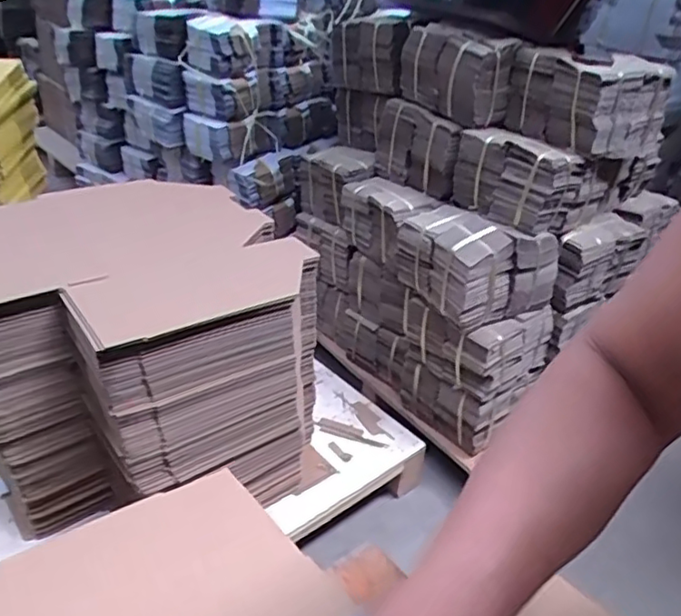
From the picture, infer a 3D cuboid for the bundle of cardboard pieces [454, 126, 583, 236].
[{"bbox_3d":[0.379,-0.288,1.369,0.126,0.172,0.250,-16,38,-30],"label":"bundle of cardboard pieces"}]

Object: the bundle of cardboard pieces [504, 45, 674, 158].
[{"bbox_3d":[0.547,-0.470,1.390,0.259,0.188,0.252,-16,38,-30],"label":"bundle of cardboard pieces"}]

